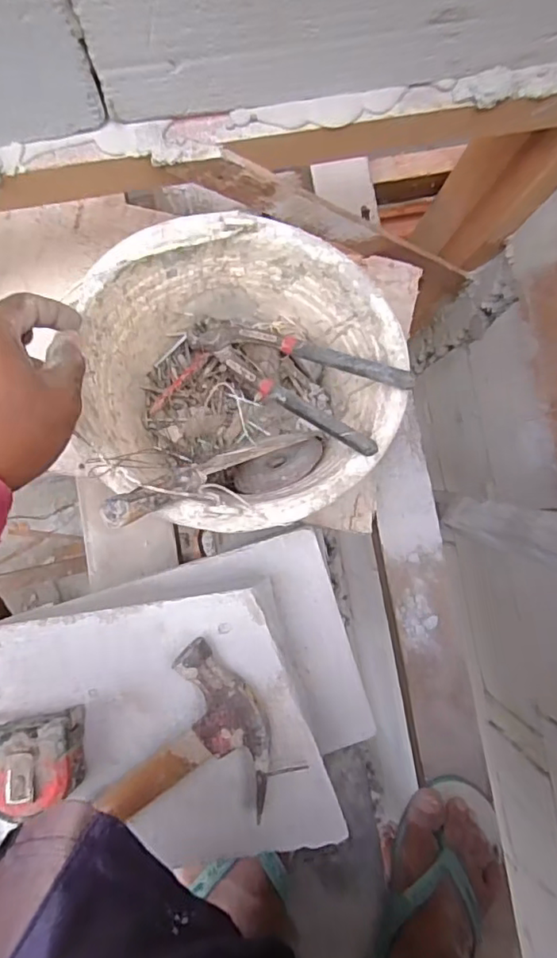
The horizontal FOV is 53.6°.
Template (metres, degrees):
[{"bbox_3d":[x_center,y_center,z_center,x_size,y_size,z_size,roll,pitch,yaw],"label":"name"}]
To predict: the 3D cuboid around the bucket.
[{"bbox_3d":[-0.030,-0.078,0.455,0.232,0.150,0.223,0,87,-3],"label":"bucket"}]

